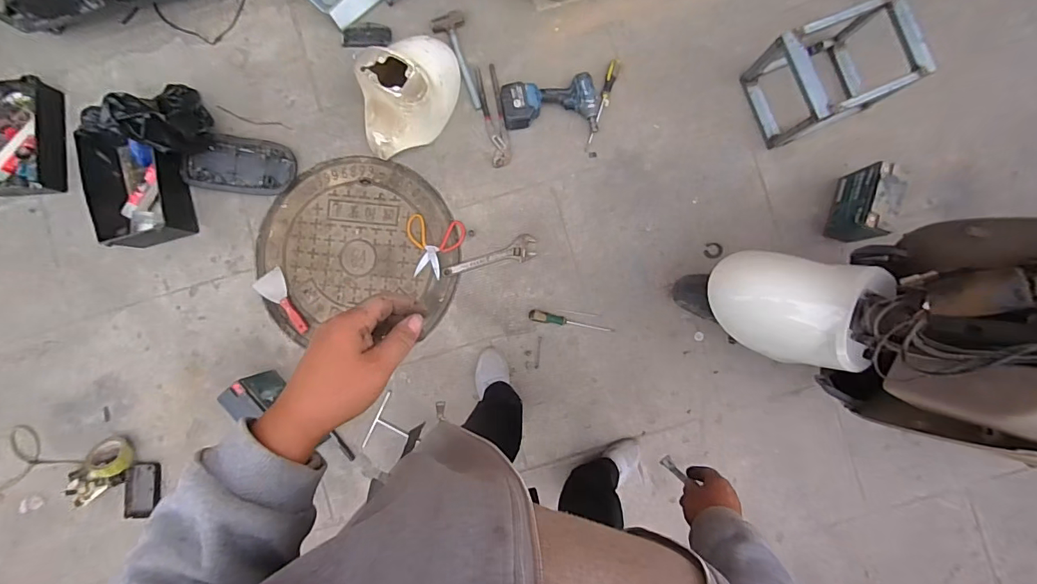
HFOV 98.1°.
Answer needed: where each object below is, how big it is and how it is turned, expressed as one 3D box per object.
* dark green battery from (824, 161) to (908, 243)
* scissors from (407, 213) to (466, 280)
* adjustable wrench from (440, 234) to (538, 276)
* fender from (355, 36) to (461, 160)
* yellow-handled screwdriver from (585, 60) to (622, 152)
[{"bbox_3d":[0.983,-0.253,1.294,0.062,0.204,0.219,13,89,-2],"label":"dark green battery"},{"bbox_3d":[-0.251,-0.131,1.316,0.169,0.009,0.172,9,90,-3],"label":"scissors"},{"bbox_3d":[-0.082,-0.096,1.306,0.282,0.015,0.071,-18,91,-2],"label":"adjustable wrench"},{"bbox_3d":[-0.301,-0.550,1.237,0.321,0.195,0.232,-23,90,-2],"label":"fender"},{"bbox_3d":[0.246,-0.550,1.320,0.035,0.026,0.282,19,90,-3],"label":"yellow-handled screwdriver"}]

